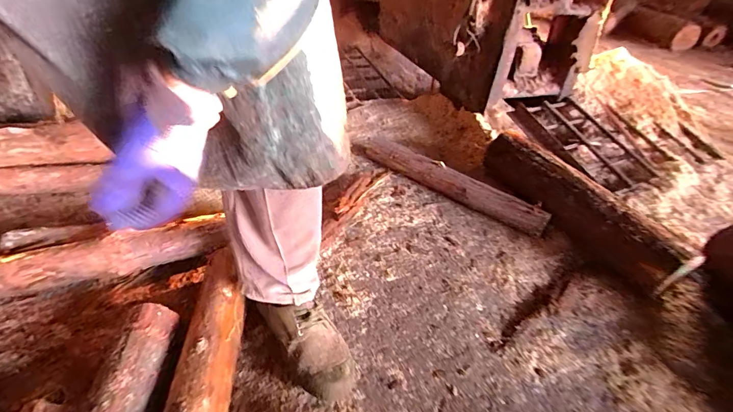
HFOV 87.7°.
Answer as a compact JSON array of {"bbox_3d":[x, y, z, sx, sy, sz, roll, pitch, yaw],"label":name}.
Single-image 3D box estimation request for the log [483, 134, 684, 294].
[{"bbox_3d":[0.472,-0.009,0.934,0.063,0.128,0.538,-12,41,-23],"label":"log"}]

